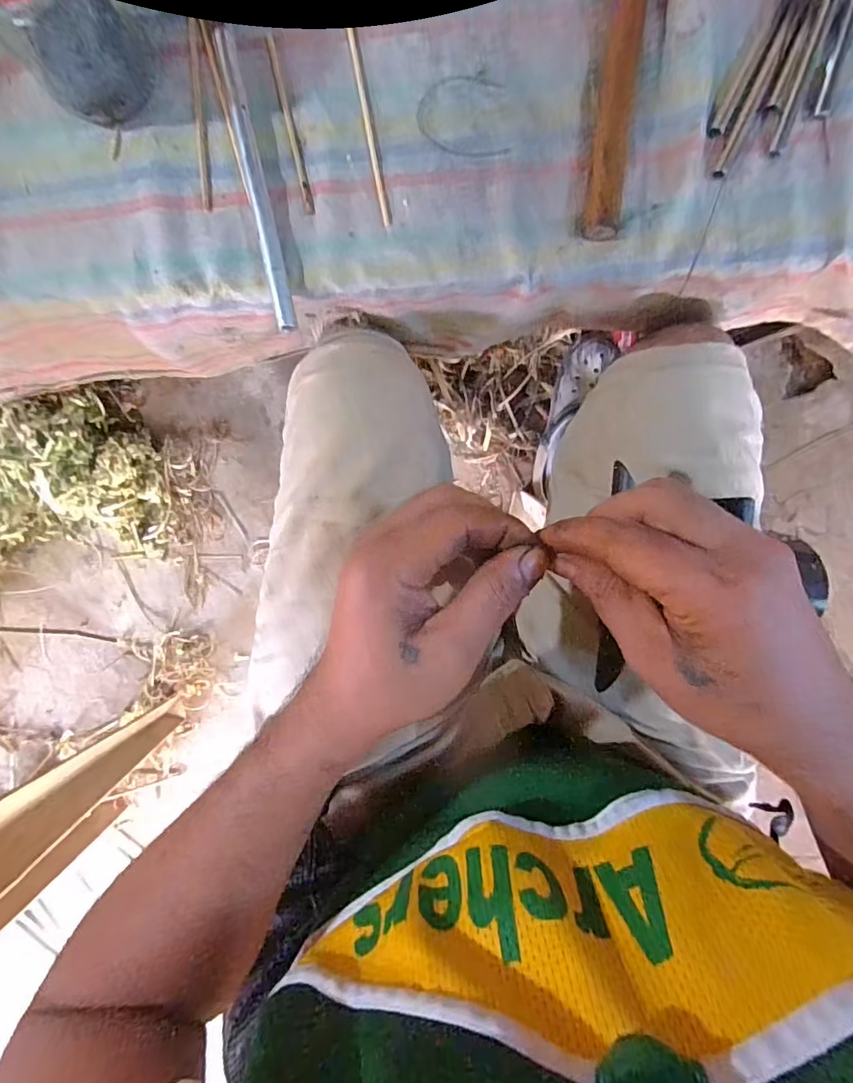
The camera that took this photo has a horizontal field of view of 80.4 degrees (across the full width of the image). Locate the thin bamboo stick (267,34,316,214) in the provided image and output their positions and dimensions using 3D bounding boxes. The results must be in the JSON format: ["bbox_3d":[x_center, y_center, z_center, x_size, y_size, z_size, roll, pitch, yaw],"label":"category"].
[{"bbox_3d":[-0.082,-0.251,0.304,0.006,0.004,0.100,-12,94,1],"label":"thin bamboo stick"}]

